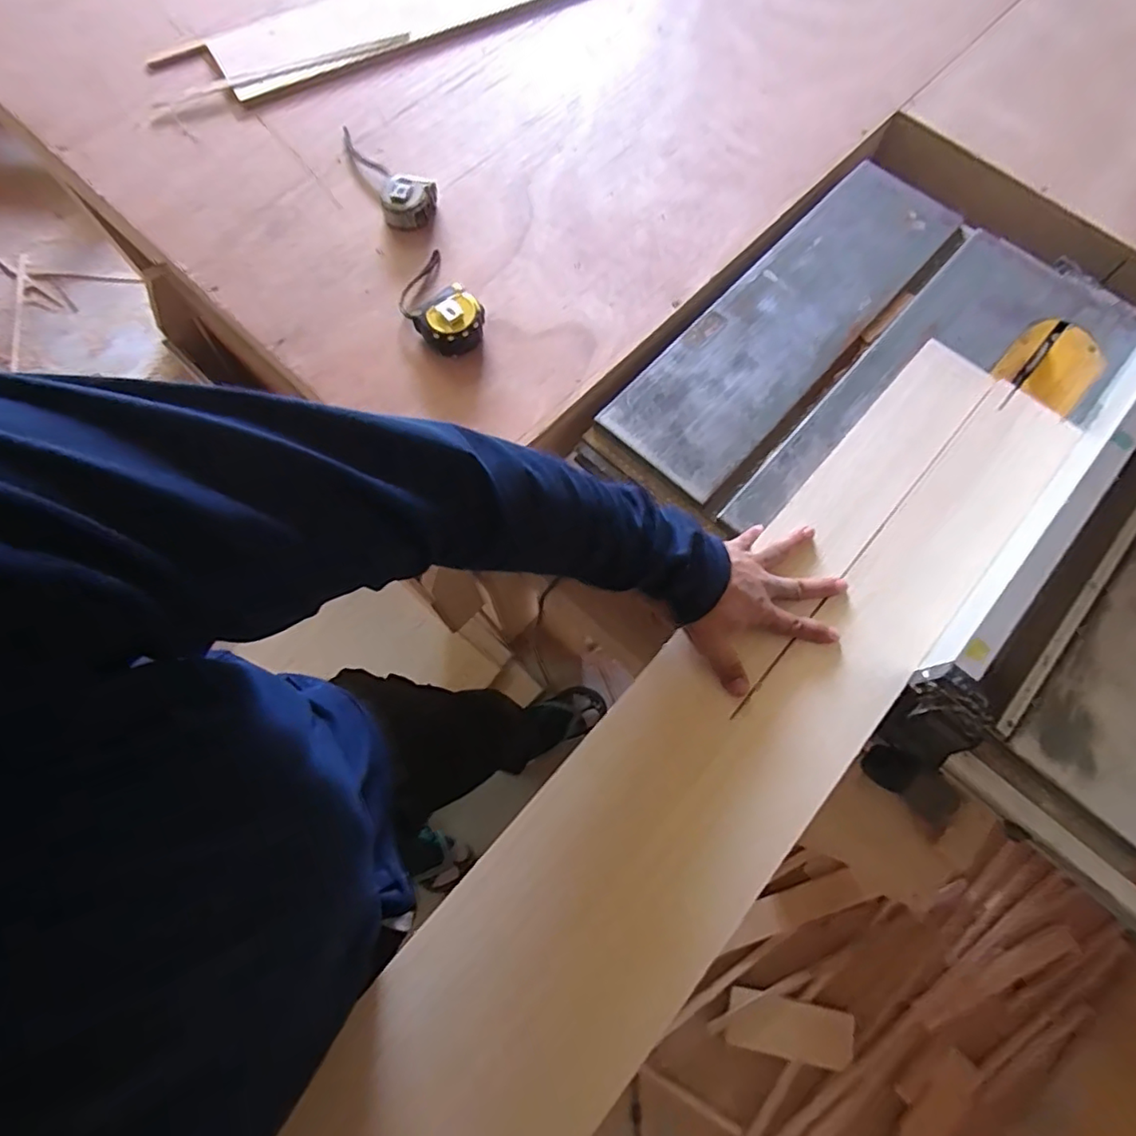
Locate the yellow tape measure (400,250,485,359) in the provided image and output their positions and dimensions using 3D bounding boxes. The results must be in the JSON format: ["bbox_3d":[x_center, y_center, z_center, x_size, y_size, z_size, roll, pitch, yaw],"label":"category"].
[{"bbox_3d":[-0.152,-0.311,0.679,0.080,0.037,0.141,-32,77,-9],"label":"yellow tape measure"}]

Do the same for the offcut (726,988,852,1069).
[{"bbox_3d":[0.441,0.915,1.161,0.238,0.013,0.098,10,72,2],"label":"offcut"}]

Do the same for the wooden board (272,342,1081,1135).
[{"bbox_3d":[0.149,0.148,0.515,0.199,0.028,0.951,42,75,10],"label":"wooden board"}]

